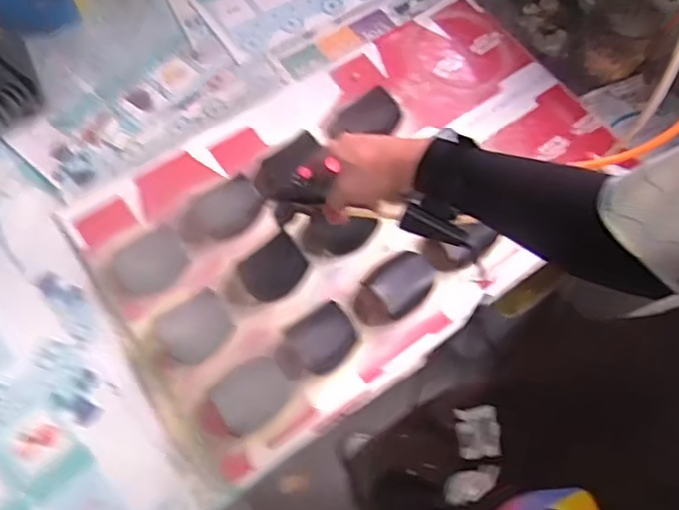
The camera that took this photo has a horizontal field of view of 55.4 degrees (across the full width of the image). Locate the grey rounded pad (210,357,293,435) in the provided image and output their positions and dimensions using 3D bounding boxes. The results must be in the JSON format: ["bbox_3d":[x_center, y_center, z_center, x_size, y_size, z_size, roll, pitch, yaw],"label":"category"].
[{"bbox_3d":[-0.110,0.175,0.817,0.092,0.032,0.068,-38,74,-20],"label":"grey rounded pad"}]

